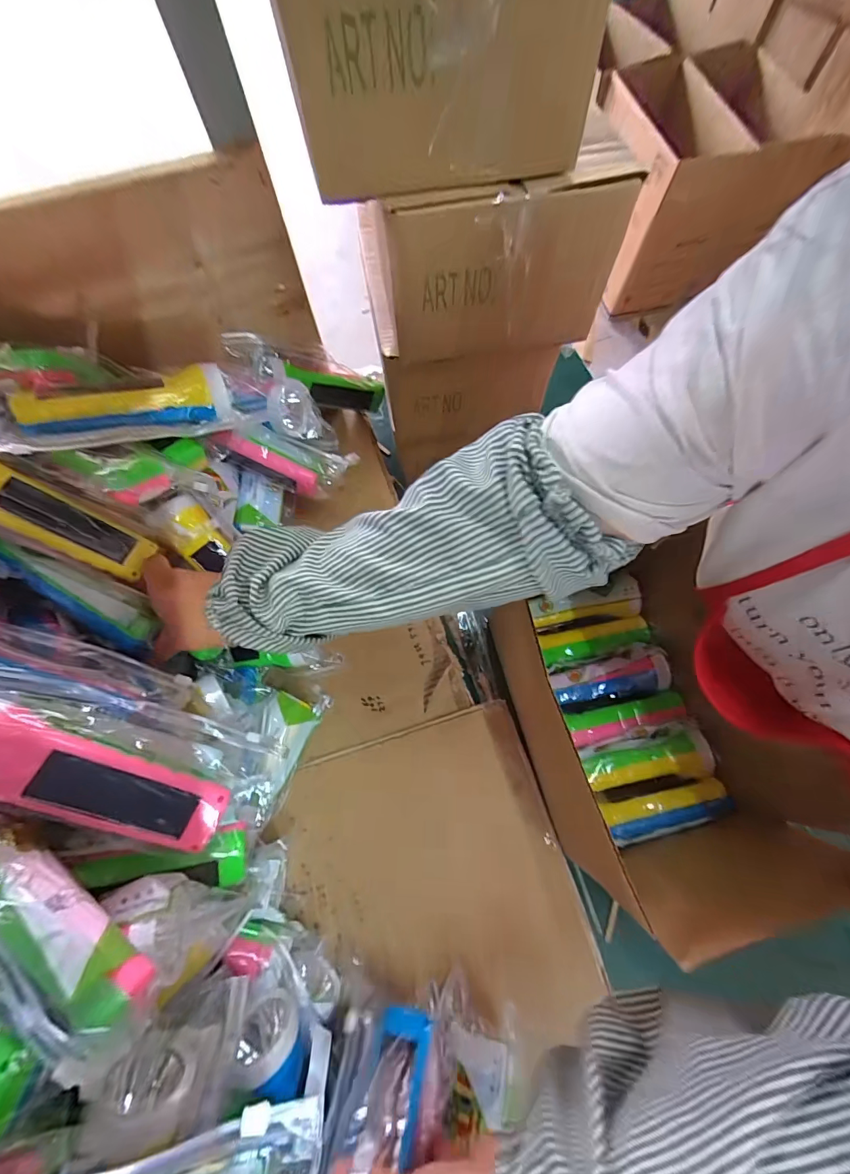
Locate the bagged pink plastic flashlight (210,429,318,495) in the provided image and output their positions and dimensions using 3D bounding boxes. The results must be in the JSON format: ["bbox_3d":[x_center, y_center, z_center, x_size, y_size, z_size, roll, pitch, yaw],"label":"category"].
[{"bbox_3d":[-0.176,-0.143,0.453,0.112,0.034,0.021,25,70,-19],"label":"bagged pink plastic flashlight"}]

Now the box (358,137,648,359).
[{"bbox_3d":[0.056,-0.256,0.324,0.186,0.112,0.054,-7,70,-2],"label":"box"}]

